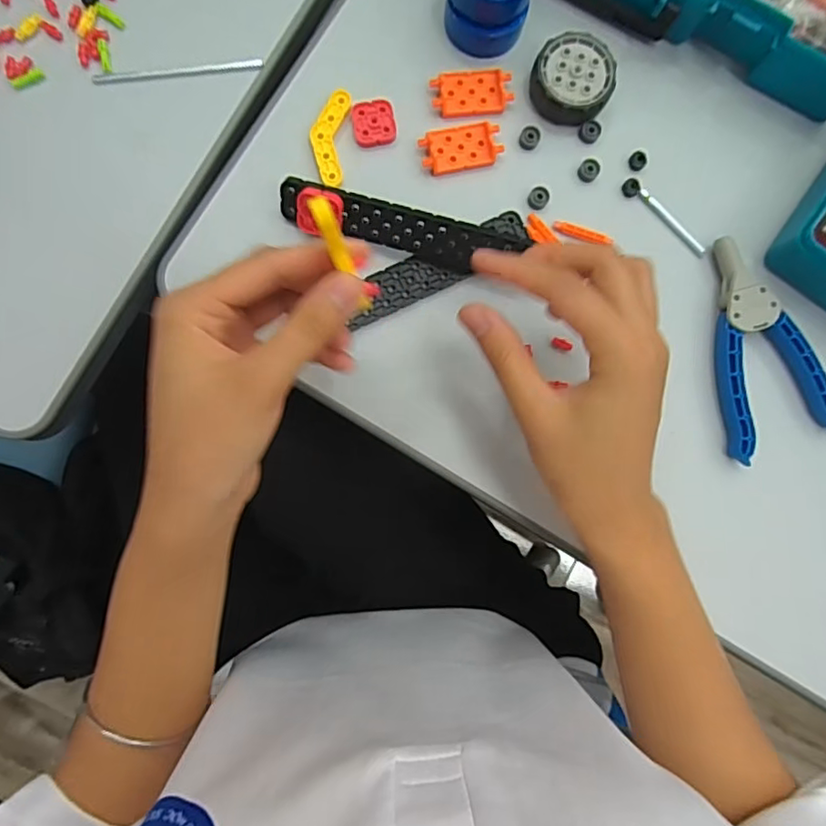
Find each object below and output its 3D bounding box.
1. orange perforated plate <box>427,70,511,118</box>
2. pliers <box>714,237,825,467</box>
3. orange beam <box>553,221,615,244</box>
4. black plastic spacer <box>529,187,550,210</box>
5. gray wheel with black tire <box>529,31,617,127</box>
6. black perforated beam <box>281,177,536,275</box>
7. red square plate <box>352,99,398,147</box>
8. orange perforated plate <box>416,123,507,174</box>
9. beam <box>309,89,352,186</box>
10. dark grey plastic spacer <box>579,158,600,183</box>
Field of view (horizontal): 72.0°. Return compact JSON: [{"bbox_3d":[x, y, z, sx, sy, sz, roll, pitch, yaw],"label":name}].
[{"bbox_3d":[0.036,-0.195,0.347,0.048,0.005,0.027,-7,87,-3],"label":"orange perforated plate"},{"bbox_3d":[0.214,-0.040,0.343,0.067,0.018,0.128,-6,87,-3],"label":"pliers"},{"bbox_3d":[0.104,-0.109,0.345,0.037,0.004,0.007,19,86,-2],"label":"orange beam"},{"bbox_3d":[0.077,-0.131,0.345,0.012,0.004,0.013,0,86,-3],"label":"black plastic spacer"},{"bbox_3d":[0.096,-0.201,0.344,0.048,0.016,0.049,0,86,-3],"label":"gray wheel with black tire"},{"bbox_3d":[-0.008,-0.104,0.327,0.140,0.029,0.007,16,43,1],"label":"black perforated beam"},{"bbox_3d":[-0.023,-0.175,0.344,0.025,0.005,0.026,-10,87,-4],"label":"red square plate"},{"bbox_3d":[0.029,-0.161,0.344,0.048,0.005,0.025,-13,87,-4],"label":"orange perforated plate"},{"bbox_3d":[-0.050,-0.165,0.340,0.021,0.004,0.058,6,86,-3],"label":"beam"},{"bbox_3d":[0.108,-0.149,0.349,0.012,0.007,0.012,0,86,-3],"label":"dark grey plastic spacer"}]

